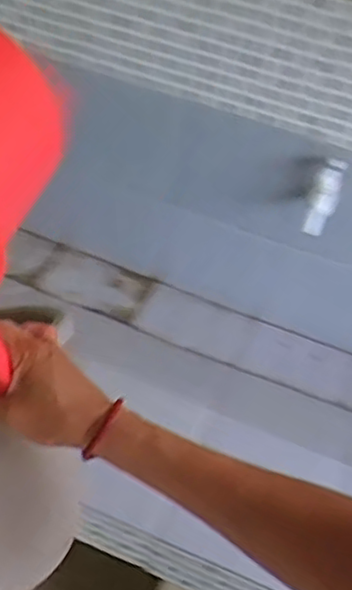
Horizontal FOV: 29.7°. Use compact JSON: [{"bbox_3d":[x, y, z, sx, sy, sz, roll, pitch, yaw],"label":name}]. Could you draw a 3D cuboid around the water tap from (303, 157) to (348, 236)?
[{"bbox_3d":[0.228,-0.153,1.017,0.042,0.113,0.059,20,46,8],"label":"water tap"}]

